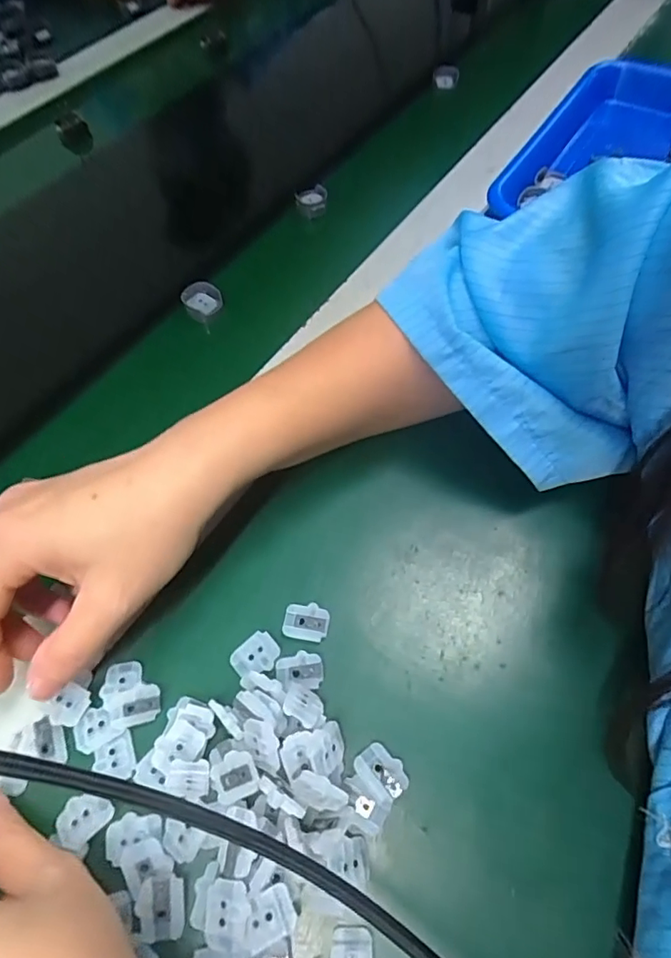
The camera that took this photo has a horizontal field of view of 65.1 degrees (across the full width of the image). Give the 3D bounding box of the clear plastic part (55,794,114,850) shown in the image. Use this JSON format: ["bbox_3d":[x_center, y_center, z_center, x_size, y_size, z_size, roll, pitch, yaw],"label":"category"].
[{"bbox_3d":[-0.103,0.137,0.214,0.020,0.004,0.017,-39,65,-18],"label":"clear plastic part"}]

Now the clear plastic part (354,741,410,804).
[{"bbox_3d":[0.020,0.121,0.219,0.015,0.004,0.022,-41,66,-18],"label":"clear plastic part"}]

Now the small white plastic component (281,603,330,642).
[{"bbox_3d":[-0.014,0.068,0.254,0.021,0.004,0.017,8,61,8],"label":"small white plastic component"}]

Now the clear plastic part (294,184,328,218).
[{"bbox_3d":[-0.020,-0.229,0.432,0.025,0.014,0.023,-8,60,-2],"label":"clear plastic part"}]

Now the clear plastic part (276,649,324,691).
[{"bbox_3d":[-0.016,0.088,0.241,0.021,0.005,0.017,-8,60,-2],"label":"clear plastic part"}]

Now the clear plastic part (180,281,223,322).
[{"bbox_3d":[-0.095,-0.129,0.380,0.027,0.015,0.027,0,89,-3],"label":"clear plastic part"}]

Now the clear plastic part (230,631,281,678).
[{"bbox_3d":[-0.037,0.083,0.247,0.021,0.004,0.017,-38,65,-17],"label":"clear plastic part"}]

